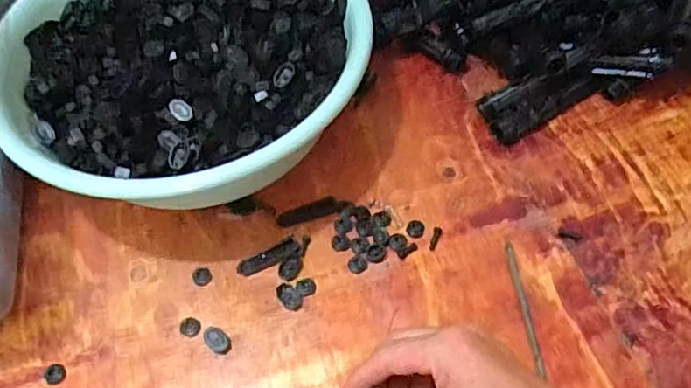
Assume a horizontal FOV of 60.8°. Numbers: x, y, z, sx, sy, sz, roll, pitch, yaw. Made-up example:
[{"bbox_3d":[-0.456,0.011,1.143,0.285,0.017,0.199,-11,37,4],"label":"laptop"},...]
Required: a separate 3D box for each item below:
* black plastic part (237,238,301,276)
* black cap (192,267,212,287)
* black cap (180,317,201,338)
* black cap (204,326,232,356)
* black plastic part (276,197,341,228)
[{"bbox_3d":[-0.061,0.050,0.467,0.051,0.004,0.016,-26,61,-11],"label":"black plastic part"},{"bbox_3d":[-0.114,0.065,0.469,0.014,0.004,0.016,-12,59,-2],"label":"black cap"},{"bbox_3d":[-0.119,0.101,0.450,0.017,0.004,0.015,29,66,19],"label":"black cap"},{"bbox_3d":[-0.095,0.109,0.440,0.022,0.008,0.015,38,69,23],"label":"black cap"},{"bbox_3d":[-0.032,0.014,0.489,0.051,0.004,0.015,-17,60,-6],"label":"black plastic part"}]

